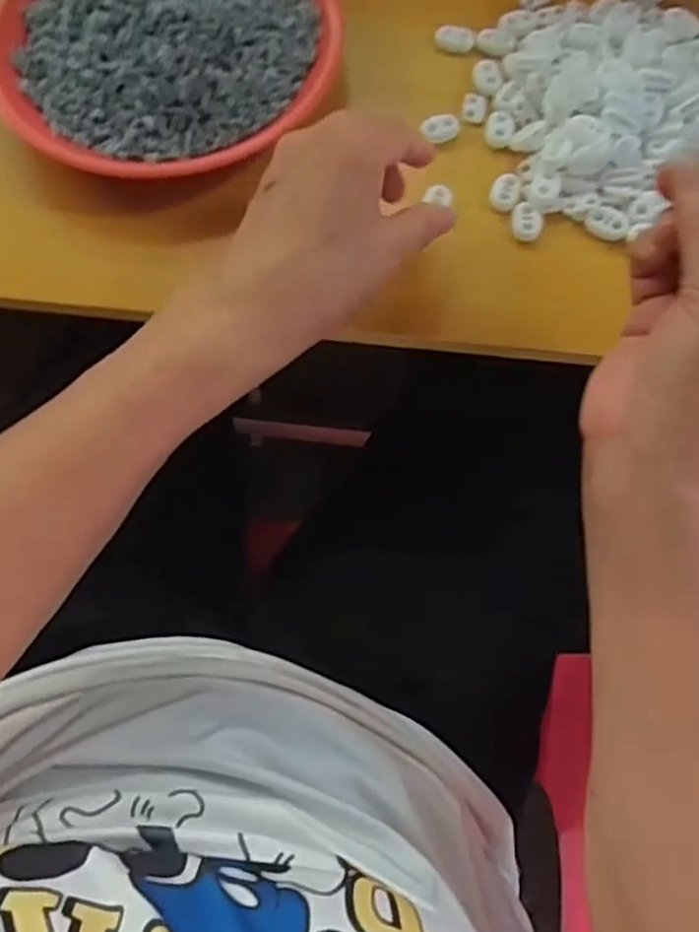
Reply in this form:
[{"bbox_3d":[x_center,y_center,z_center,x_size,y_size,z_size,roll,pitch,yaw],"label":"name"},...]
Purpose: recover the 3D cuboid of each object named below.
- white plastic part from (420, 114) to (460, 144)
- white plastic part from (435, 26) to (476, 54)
[{"bbox_3d":[0.050,-0.185,0.393,0.021,0.008,0.014,-26,74,-8],"label":"white plastic part"},{"bbox_3d":[0.062,-0.248,0.414,0.022,0.004,0.013,10,72,3],"label":"white plastic part"}]

